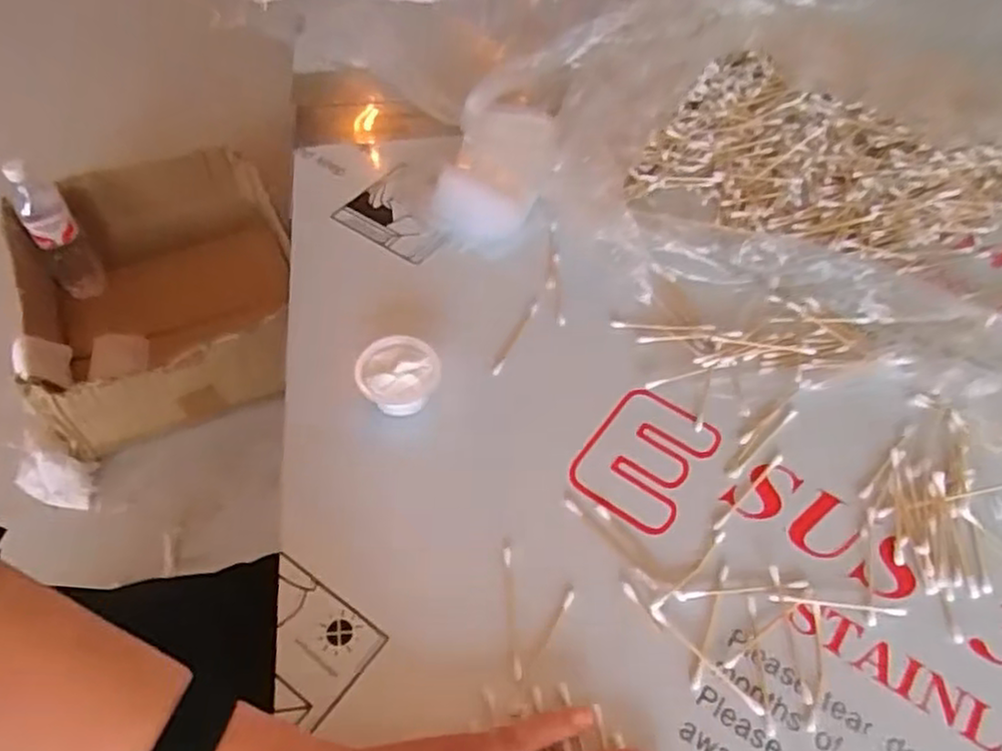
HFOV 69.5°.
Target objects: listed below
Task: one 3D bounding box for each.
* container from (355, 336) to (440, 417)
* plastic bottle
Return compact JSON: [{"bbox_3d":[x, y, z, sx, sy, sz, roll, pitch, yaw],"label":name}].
[{"bbox_3d":[-0.067,0.003,0.478,0.054,0.037,0.047,3,55,2],"label":"container"},{"bbox_3d":[-0.660,-0.208,1.070,0.071,0.231,0.082,-25,58,-18],"label":"plastic bottle"}]

